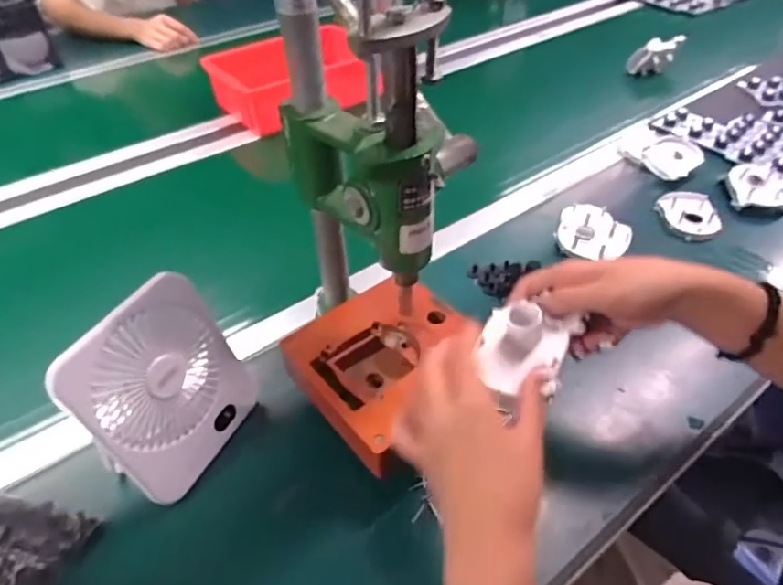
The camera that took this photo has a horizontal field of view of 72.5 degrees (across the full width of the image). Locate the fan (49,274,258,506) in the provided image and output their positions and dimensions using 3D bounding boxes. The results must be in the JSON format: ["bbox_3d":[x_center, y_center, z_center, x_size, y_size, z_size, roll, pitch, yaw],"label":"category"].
[{"bbox_3d":[-0.200,0.078,0.455,0.055,0.159,0.129,3,41,34],"label":"fan"}]

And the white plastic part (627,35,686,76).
[{"bbox_3d":[0.505,-0.452,1.025,0.091,0.076,0.035,-12,45,-10],"label":"white plastic part"}]

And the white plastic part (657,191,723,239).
[{"bbox_3d":[0.390,-0.102,0.696,0.066,0.023,0.074,-4,44,-1],"label":"white plastic part"}]

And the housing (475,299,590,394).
[{"bbox_3d":[0.101,0.041,0.408,0.065,0.035,0.065,6,58,24],"label":"housing"}]

